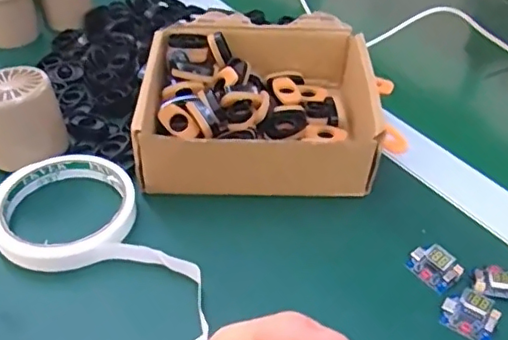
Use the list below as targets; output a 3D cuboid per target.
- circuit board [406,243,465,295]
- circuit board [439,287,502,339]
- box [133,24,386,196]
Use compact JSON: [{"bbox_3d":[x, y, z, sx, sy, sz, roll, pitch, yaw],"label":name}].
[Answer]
[{"bbox_3d":[0.111,0.058,0.354,0.030,0.016,0.020,35,51,30],"label":"circuit board"},{"bbox_3d":[0.124,0.082,0.328,0.029,0.014,0.023,27,47,24],"label":"circuit board"},{"bbox_3d":[0.003,-0.052,0.439,0.167,0.054,0.149,1,42,-2],"label":"box"}]

